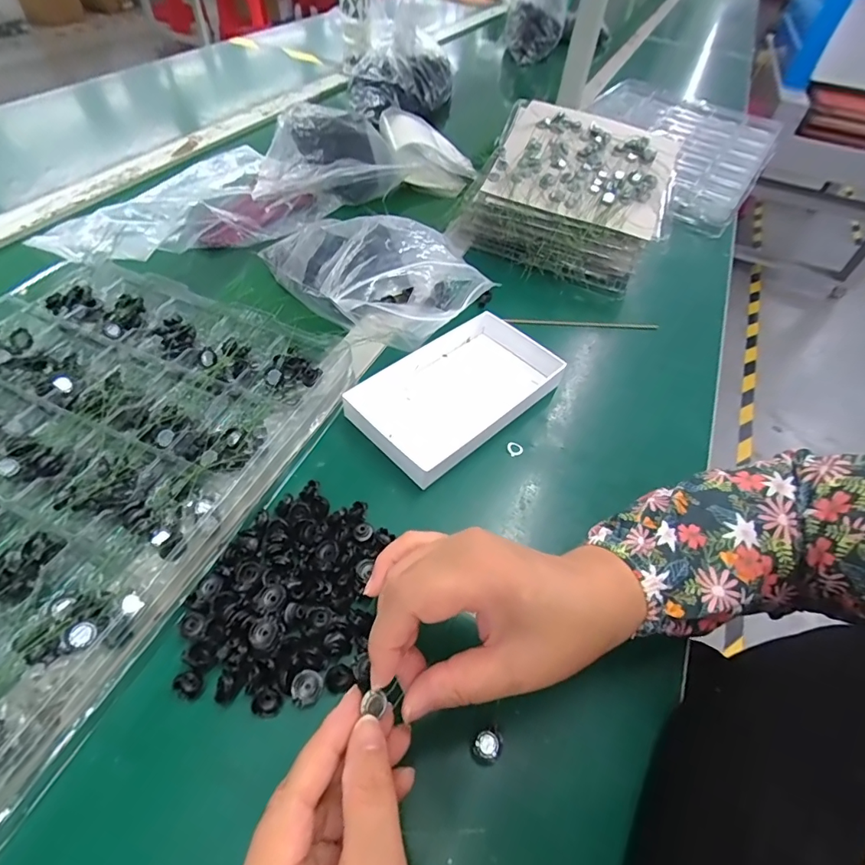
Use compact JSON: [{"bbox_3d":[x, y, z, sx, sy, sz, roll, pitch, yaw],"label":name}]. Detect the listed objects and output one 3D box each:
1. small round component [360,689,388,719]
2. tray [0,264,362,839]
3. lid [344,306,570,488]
[{"bbox_3d":[-0.025,0.116,0.199,0.009,0.009,0.010,20,51,10],"label":"small round component"},{"bbox_3d":[-0.295,0.042,0.306,0.315,0.039,0.448,23,52,12],"label":"tray"},{"bbox_3d":[0.020,-0.039,0.399,0.171,0.030,0.107,-35,62,-29],"label":"lid"}]

